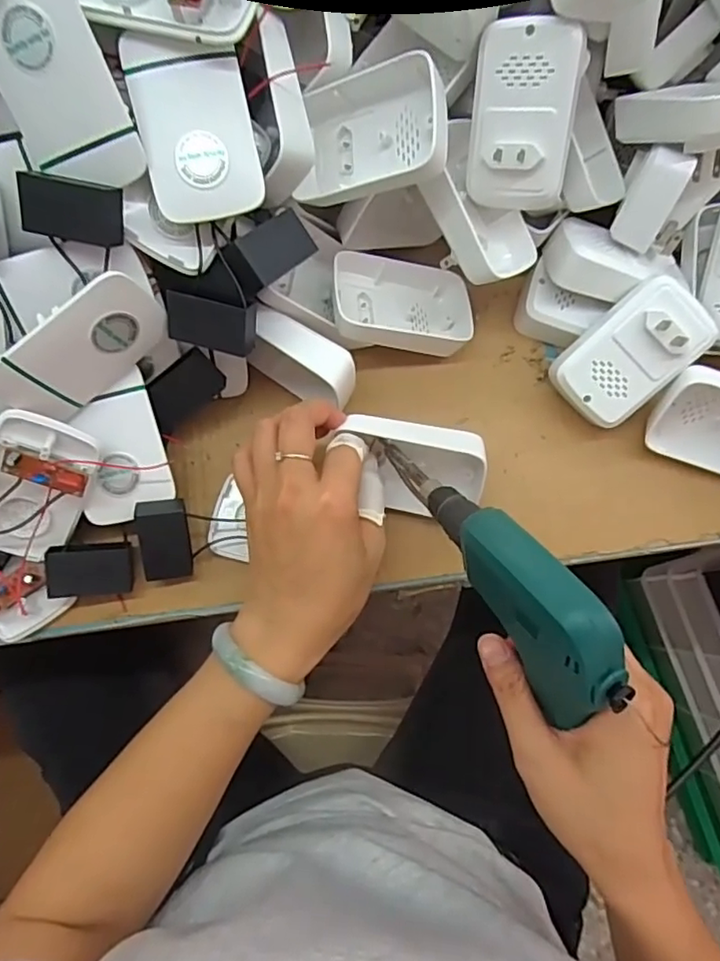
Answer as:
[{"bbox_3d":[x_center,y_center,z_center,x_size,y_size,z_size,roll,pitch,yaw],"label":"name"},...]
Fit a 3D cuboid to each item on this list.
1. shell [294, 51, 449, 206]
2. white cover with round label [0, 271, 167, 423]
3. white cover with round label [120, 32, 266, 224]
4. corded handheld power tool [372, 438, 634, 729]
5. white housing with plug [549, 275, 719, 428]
[{"bbox_3d":[0.004,-0.198,0.332,0.091,0.030,0.067,3,97,28],"label":"shell"},{"bbox_3d":[-0.153,-0.072,0.325,0.094,0.059,0.013,-39,65,5],"label":"white cover with round label"},{"bbox_3d":[-0.085,-0.185,0.307,0.058,0.010,0.089,-11,97,-2],"label":"white cover with round label"},{"bbox_3d":[0.062,0.031,0.297,0.033,0.041,0.177,-32,48,-6],"label":"corded handheld power tool"},{"bbox_3d":[0.171,-0.080,0.370,0.059,0.024,0.090,43,110,-4],"label":"white housing with plug"}]

